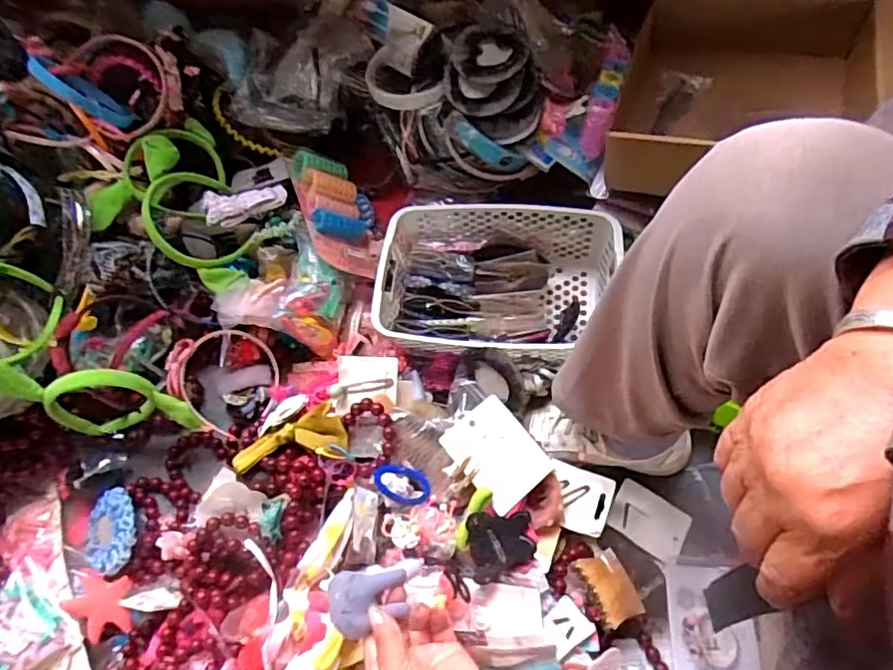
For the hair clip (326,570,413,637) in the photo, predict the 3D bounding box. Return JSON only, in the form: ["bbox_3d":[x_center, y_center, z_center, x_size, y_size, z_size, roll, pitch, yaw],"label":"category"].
[{"bbox_3d":[-0.062,0.214,0.459,0.060,0.021,0.047,-4,64,0],"label":"hair clip"}]

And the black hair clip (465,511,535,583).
[{"bbox_3d":[0.055,0.206,0.566,0.063,0.013,0.062,-7,82,-6],"label":"black hair clip"}]

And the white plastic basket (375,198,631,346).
[{"bbox_3d":[0.063,-0.060,0.747,0.298,0.087,0.203,5,64,4],"label":"white plastic basket"}]

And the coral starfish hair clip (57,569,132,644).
[{"bbox_3d":[-0.382,0.293,0.628,0.064,0.011,0.070,-10,64,-2],"label":"coral starfish hair clip"}]

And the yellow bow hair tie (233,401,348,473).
[{"bbox_3d":[-0.173,0.114,0.645,0.135,0.029,0.068,-14,63,16],"label":"yellow bow hair tie"}]

